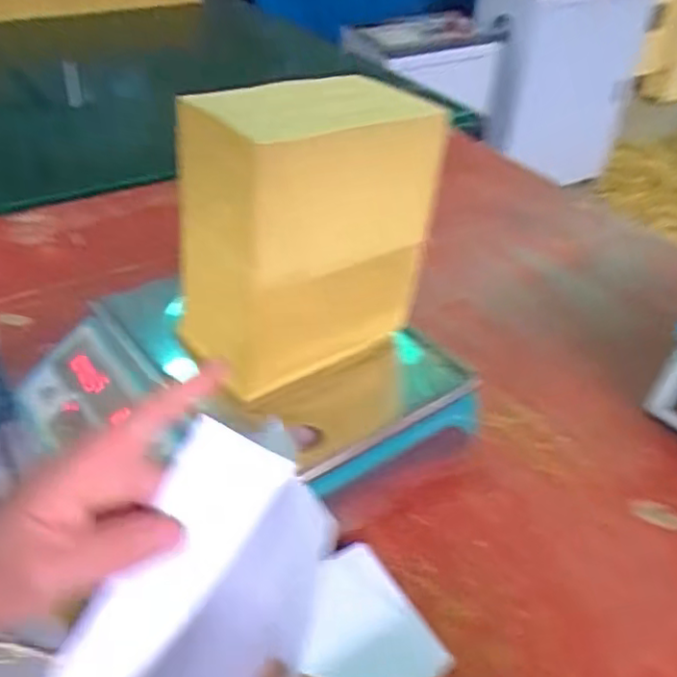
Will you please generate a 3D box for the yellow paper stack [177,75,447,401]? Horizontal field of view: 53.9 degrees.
[{"bbox_3d":[-0.026,-0.089,0.543,0.191,0.201,0.141,-19,41,-26],"label":"yellow paper stack"}]

